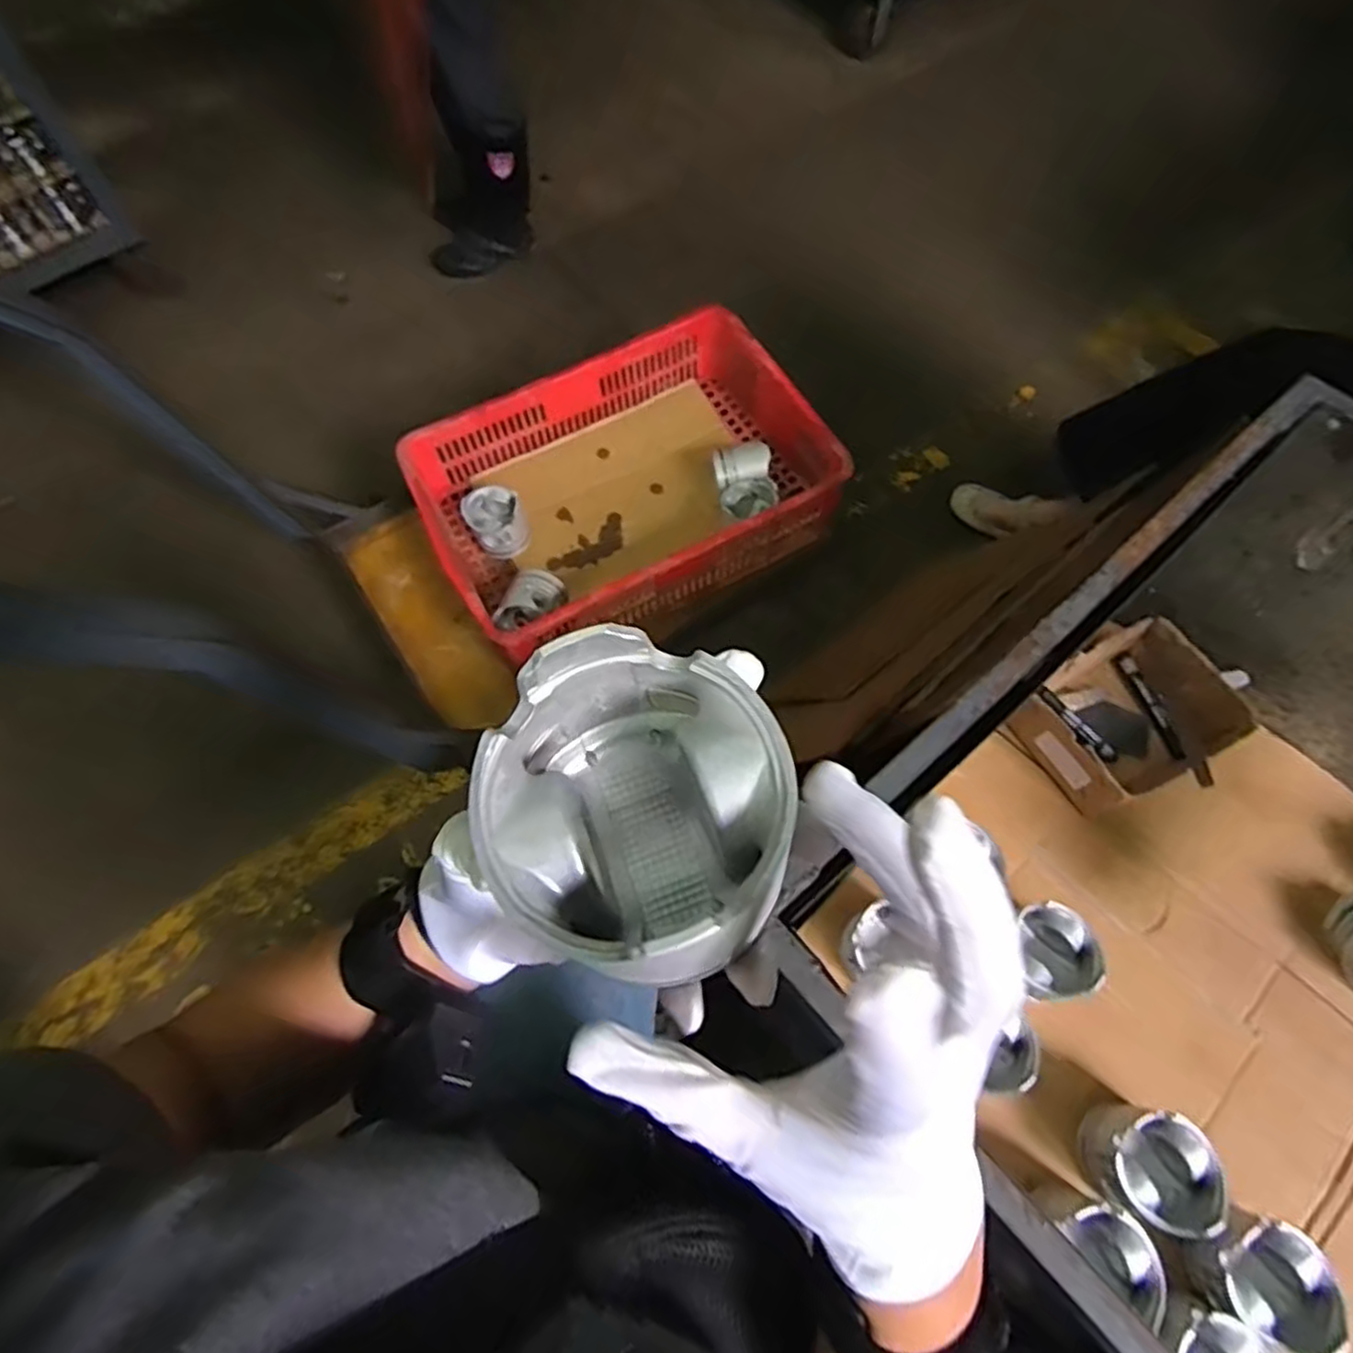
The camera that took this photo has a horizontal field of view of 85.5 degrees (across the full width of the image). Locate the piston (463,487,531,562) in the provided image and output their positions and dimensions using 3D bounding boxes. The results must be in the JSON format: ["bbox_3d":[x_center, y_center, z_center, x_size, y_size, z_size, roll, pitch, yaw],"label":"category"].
[{"bbox_3d":[-0.296,-0.257,1.216,0.087,0.076,0.099,-30,67,-13],"label":"piston"}]

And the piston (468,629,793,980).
[{"bbox_3d":[-0.011,0.041,0.221,0.092,0.068,0.085,0,64,1],"label":"piston"}]

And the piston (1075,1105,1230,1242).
[{"bbox_3d":[0.440,0.456,0.684,0.092,0.103,0.091,0,64,1],"label":"piston"}]

